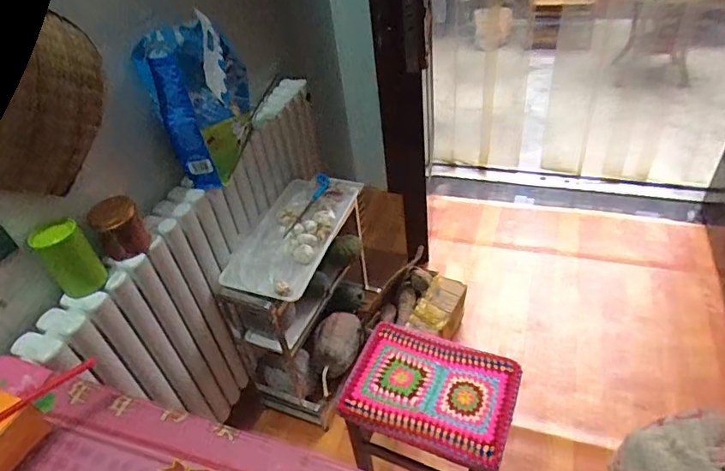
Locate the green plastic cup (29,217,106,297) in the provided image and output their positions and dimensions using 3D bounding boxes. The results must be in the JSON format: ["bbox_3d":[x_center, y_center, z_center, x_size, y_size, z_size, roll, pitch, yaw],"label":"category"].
[{"bbox_3d":[-0.570,0.045,0.941,0.087,0.139,0.066,-30,46,-24],"label":"green plastic cup"}]

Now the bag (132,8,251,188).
[{"bbox_3d":[-0.385,-0.329,1.175,0.198,0.327,0.238,-7,41,1],"label":"bag"}]

